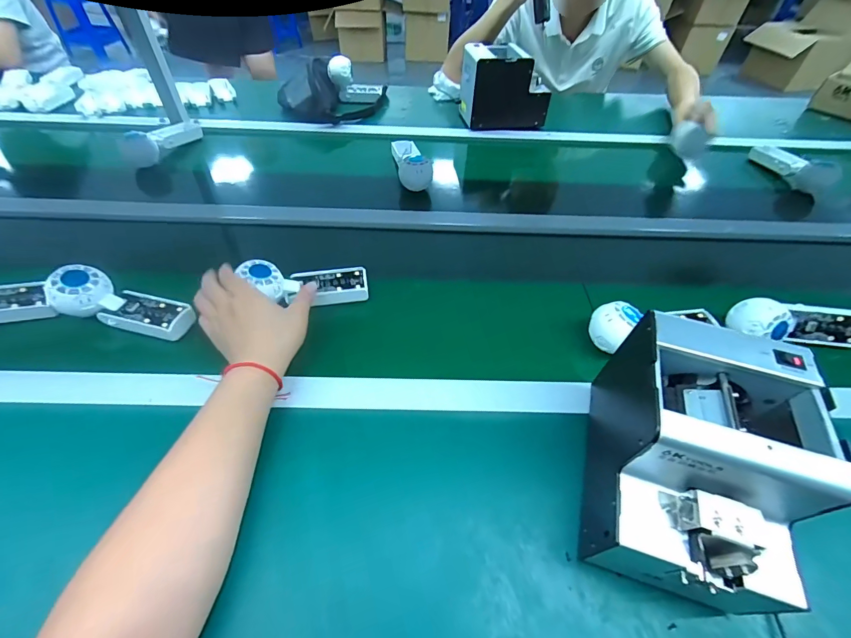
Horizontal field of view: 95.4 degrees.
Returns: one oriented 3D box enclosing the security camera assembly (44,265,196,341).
[{"bbox_3d":[-0.373,-0.022,0.477,0.153,0.049,0.055,10,49,7],"label":"security camera assembly"}]

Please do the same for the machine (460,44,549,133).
[{"bbox_3d":[0.183,-0.537,0.897,0.177,0.134,0.132,-4,49,-6],"label":"machine"}]

